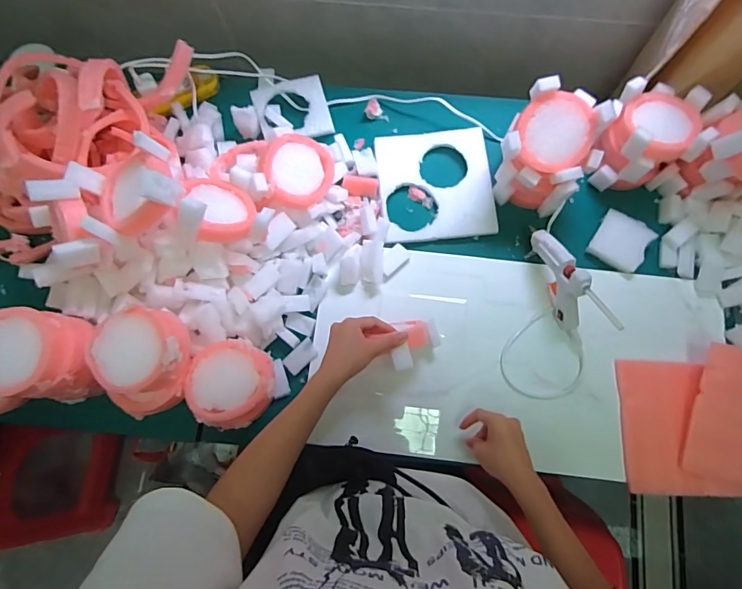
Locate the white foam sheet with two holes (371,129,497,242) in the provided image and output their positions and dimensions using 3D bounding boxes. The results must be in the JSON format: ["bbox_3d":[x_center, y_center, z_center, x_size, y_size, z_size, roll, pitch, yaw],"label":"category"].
[{"bbox_3d":[0.101,-0.173,0.715,0.175,0.021,0.178,-5,76,-1],"label":"white foam sheet with two holes"}]

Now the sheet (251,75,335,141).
[{"bbox_3d":[-0.126,-0.299,0.729,0.114,0.009,0.108,-15,76,-3],"label":"sheet"}]

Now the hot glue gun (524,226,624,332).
[{"bbox_3d":[0.266,-0.020,0.626,0.026,0.102,0.162,-20,77,-4],"label":"hot glue gun"}]

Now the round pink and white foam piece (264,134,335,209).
[{"bbox_3d":[-0.105,-0.172,0.644,0.097,0.025,0.099,13,83,-25],"label":"round pink and white foam piece"}]

